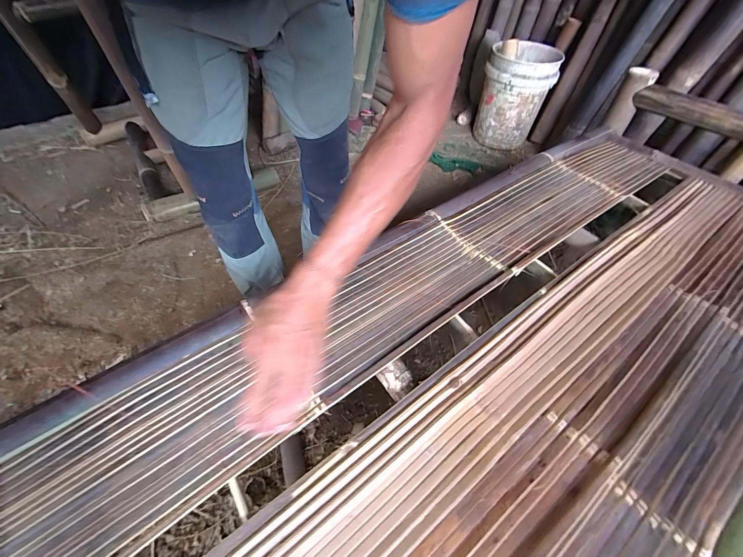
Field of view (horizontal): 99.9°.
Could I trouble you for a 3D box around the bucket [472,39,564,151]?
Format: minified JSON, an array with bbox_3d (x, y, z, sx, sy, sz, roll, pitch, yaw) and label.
[{"bbox_3d":[0.662,-0.843,1.468,0.287,0.380,0.286,24,55,15],"label":"bucket"}]

